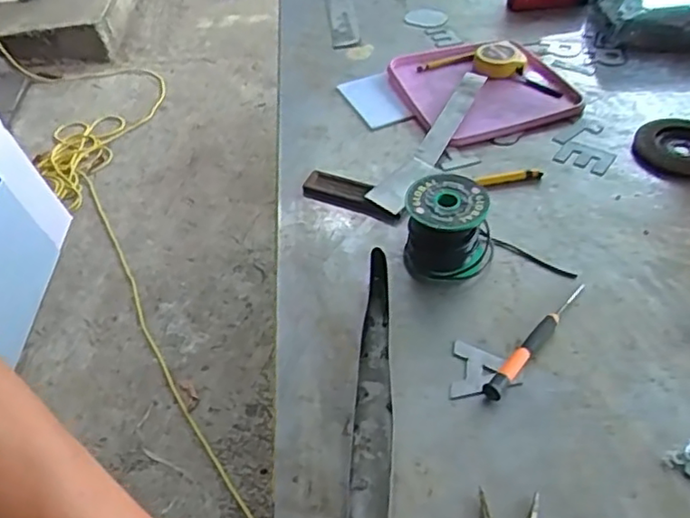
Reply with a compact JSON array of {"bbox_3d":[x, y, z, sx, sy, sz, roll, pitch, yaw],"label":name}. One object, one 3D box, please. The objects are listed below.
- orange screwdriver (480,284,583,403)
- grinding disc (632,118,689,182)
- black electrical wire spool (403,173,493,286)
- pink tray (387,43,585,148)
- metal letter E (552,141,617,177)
[{"bbox_3d":[0.155,0.061,0.504,0.014,0.012,0.142,32,54,31],"label":"orange screwdriver"},{"bbox_3d":[0.356,-0.120,0.672,0.093,0.005,0.106,-1,44,2],"label":"grinding disc"},{"bbox_3d":[0.092,-0.027,0.556,0.077,0.069,0.066,6,45,9],"label":"black electrical wire spool"},{"bbox_3d":[0.167,-0.208,0.757,0.201,0.027,0.179,-18,46,-14],"label":"pink tray"},{"bbox_3d":[0.254,-0.108,0.670,0.054,0.005,0.041,25,51,26],"label":"metal letter E"}]

